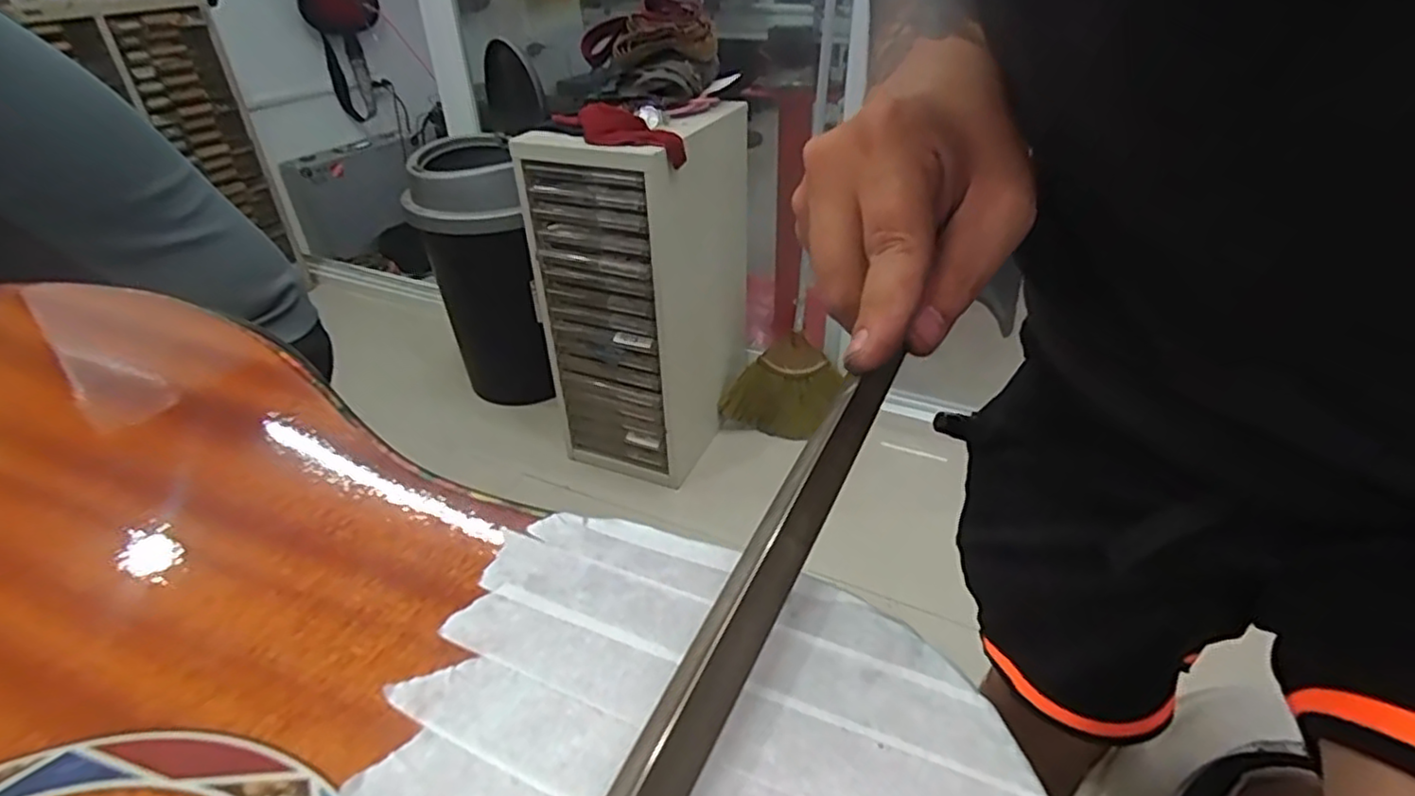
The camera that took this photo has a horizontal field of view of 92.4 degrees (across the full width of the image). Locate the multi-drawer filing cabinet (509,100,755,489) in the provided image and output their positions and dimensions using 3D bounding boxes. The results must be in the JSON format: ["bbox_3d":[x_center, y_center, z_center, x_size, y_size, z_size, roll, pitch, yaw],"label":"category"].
[{"bbox_3d":[-0.128,-0.223,1.419,0.296,0.669,0.378,17,39,24],"label":"multi-drawer filing cabinet"}]

